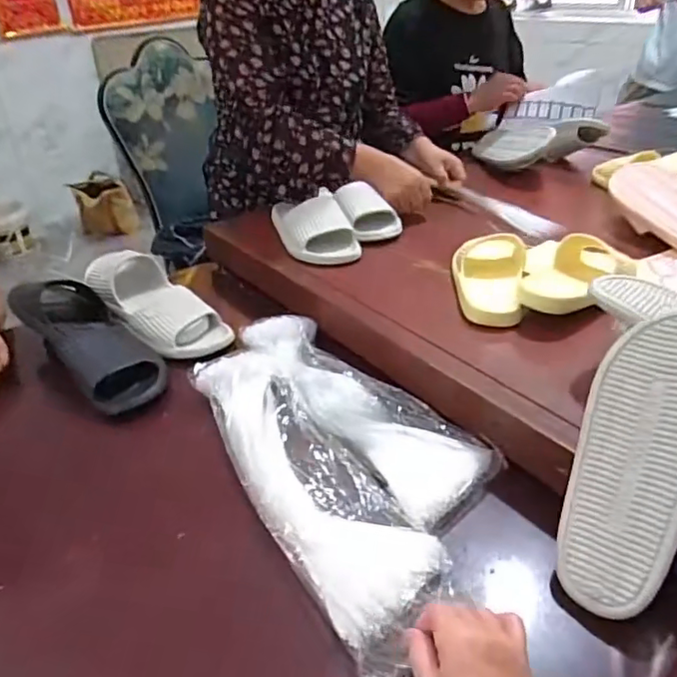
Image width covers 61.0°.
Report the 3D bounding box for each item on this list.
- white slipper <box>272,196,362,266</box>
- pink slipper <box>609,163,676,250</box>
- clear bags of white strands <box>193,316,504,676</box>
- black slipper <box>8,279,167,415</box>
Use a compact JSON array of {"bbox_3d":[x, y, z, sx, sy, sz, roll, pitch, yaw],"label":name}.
[{"bbox_3d":[-0.049,-0.212,1.029,0.126,0.060,0.226,-11,35,-12],"label":"white slipper"},{"bbox_3d":[0.563,-0.202,0.970,0.107,0.067,0.253,-33,48,1],"label":"pink slipper"},{"bbox_3d":[0.011,0.118,0.666,0.248,0.031,0.511,-19,38,-22],"label":"clear bags of white strands"},{"bbox_3d":[-0.367,-0.008,0.840,0.307,0.088,0.117,27,44,36],"label":"black slipper"}]

